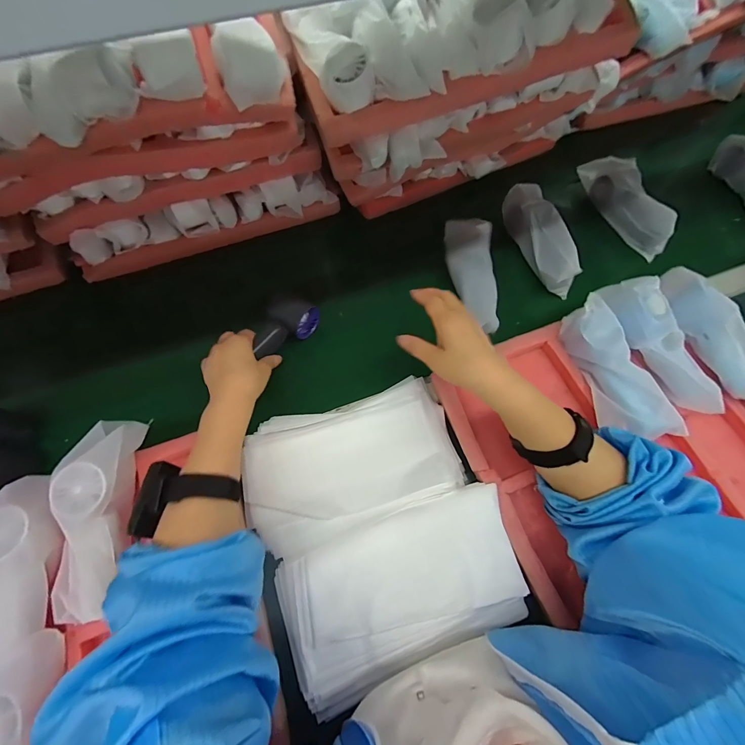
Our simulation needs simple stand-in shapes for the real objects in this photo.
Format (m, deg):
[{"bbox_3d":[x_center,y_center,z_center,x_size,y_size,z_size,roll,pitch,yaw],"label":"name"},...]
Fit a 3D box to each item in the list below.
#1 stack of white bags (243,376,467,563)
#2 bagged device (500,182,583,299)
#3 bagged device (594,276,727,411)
[{"bbox_3d":[-0.024,0.107,0.429,0.249,0.031,0.161,-14,66,-6],"label":"stack of white bags"},{"bbox_3d":[0.273,-0.220,0.566,0.068,0.054,0.196,-11,66,-4],"label":"bagged device"},{"bbox_3d":[0.370,-0.040,0.444,0.068,0.045,0.183,-26,82,-11],"label":"bagged device"}]

